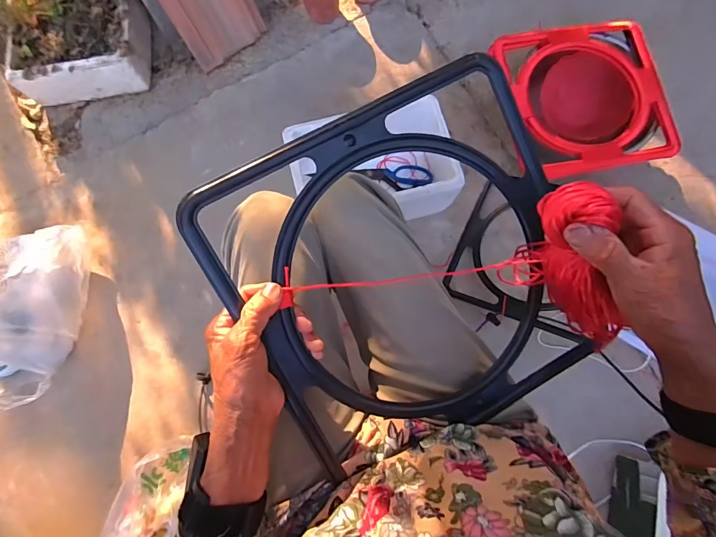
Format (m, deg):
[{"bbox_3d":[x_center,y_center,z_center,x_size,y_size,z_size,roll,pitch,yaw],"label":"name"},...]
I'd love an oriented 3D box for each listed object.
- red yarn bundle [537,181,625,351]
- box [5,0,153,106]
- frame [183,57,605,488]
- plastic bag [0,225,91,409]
[{"bbox_3d":[0.179,0.005,0.317,0.042,0.041,0.141,-25,114,-5],"label":"red yarn bundle"},{"bbox_3d":[-0.686,-0.558,0.976,0.297,0.107,0.247,-4,78,-1],"label":"box"},{"bbox_3d":[0.058,0.010,0.378,0.322,0.019,0.322,-28,101,-9],"label":"frame"},{"bbox_3d":[-0.725,0.088,0.764,0.269,0.261,0.366,-2,78,0],"label":"plastic bag"}]

